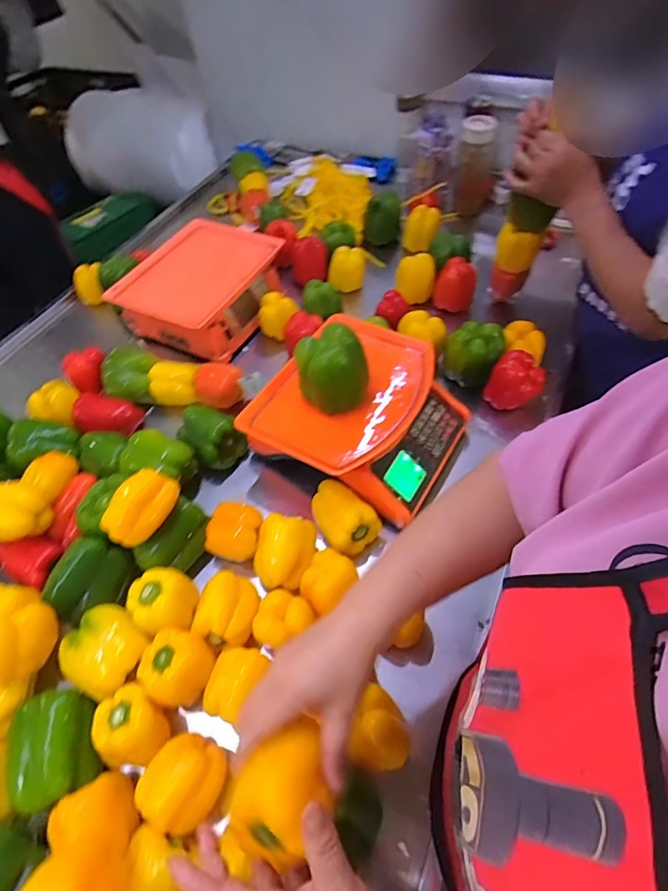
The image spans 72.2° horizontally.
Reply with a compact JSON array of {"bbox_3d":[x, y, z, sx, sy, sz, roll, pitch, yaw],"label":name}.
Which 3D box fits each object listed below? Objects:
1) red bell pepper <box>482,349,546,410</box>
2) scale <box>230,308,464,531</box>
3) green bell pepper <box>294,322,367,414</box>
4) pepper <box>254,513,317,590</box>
[{"bbox_3d":[0.310,-0.107,0.783,0.069,0.078,0.079,-35,59,-20],"label":"red bell pepper"},{"bbox_3d":[0.048,-0.049,0.712,0.271,0.107,0.285,26,59,21],"label":"scale"},{"bbox_3d":[-0.001,-0.104,0.643,0.095,0.093,0.087,-19,54,-9],"label":"green bell pepper"},{"bbox_3d":[-0.066,0.136,0.607,0.078,0.066,0.082,1,54,5],"label":"pepper"}]

